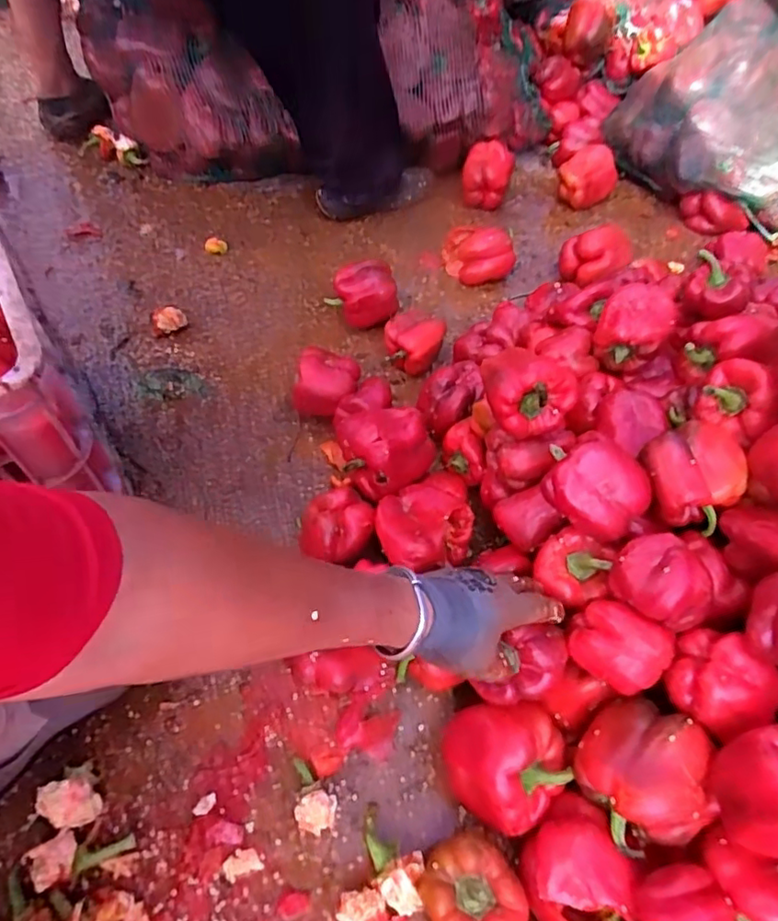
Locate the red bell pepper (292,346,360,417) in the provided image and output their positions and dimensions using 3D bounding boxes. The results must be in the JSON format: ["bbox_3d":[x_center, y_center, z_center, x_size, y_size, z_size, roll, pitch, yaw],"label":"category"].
[{"bbox_3d":[-0.076,-0.092,0.761,0.074,0.079,0.076,1,55,-2],"label":"red bell pepper"}]

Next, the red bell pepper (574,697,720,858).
[{"bbox_3d":[0.198,0.238,0.457,0.082,0.069,0.095,-22,59,-17],"label":"red bell pepper"}]

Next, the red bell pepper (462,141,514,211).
[{"bbox_3d":[0.169,-0.493,1.047,0.084,0.092,0.093,13,56,7],"label":"red bell pepper"}]

